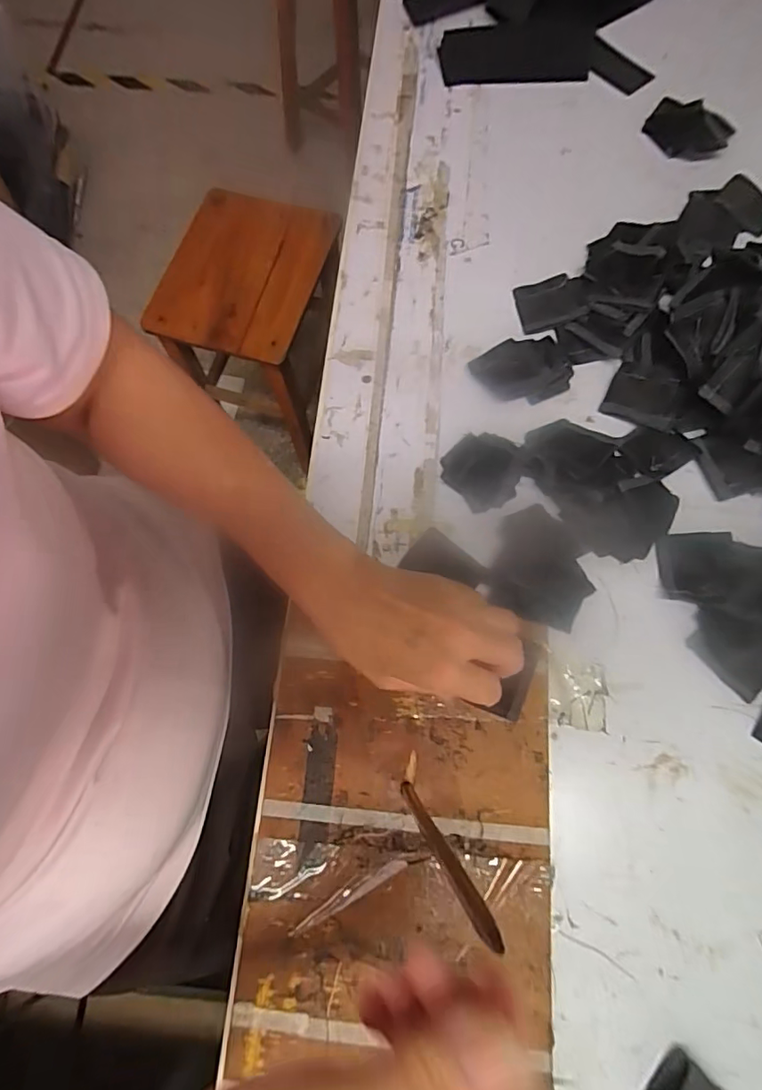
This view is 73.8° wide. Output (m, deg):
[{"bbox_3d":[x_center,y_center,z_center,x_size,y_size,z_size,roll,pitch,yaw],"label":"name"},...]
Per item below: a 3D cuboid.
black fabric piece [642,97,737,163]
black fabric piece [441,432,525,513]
[{"bbox_3d":[0.301,-0.410,0.501,0.060,0.011,0.080,-38,75,-11],"label":"black fabric piece"},{"bbox_3d":[0.080,-0.059,0.391,0.057,0.007,0.058,0,72,1],"label":"black fabric piece"}]

